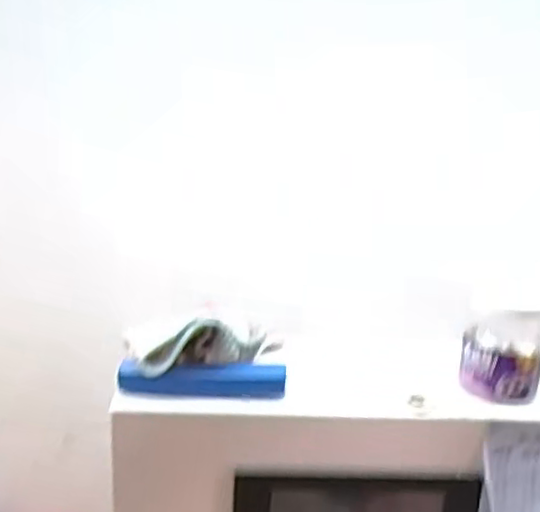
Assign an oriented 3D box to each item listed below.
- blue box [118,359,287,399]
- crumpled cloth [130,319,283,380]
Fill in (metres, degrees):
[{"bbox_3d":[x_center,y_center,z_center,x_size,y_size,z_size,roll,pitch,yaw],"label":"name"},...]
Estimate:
[{"bbox_3d":[-0.037,0.067,0.350,0.089,0.017,0.025,1,16,-8],"label":"blue box"},{"bbox_3d":[-0.036,0.048,0.347,0.081,0.030,0.029,-1,16,-13],"label":"crumpled cloth"}]

